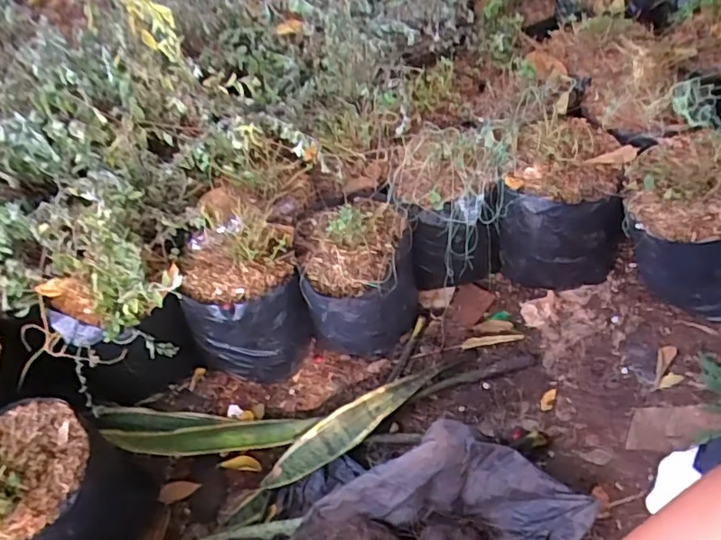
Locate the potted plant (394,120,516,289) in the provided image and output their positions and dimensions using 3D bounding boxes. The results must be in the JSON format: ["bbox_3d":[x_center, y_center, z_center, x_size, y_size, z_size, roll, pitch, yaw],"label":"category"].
[{"bbox_3d":[0.119,-0.094,0.737,0.141,0.193,0.147,1,46,8],"label":"potted plant"}]

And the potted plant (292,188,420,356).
[{"bbox_3d":[-0.002,0.008,0.706,0.141,0.198,0.156,-2,46,4],"label":"potted plant"}]

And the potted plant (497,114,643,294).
[{"bbox_3d":[0.247,-0.071,0.695,0.135,0.202,0.140,6,47,12],"label":"potted plant"}]

